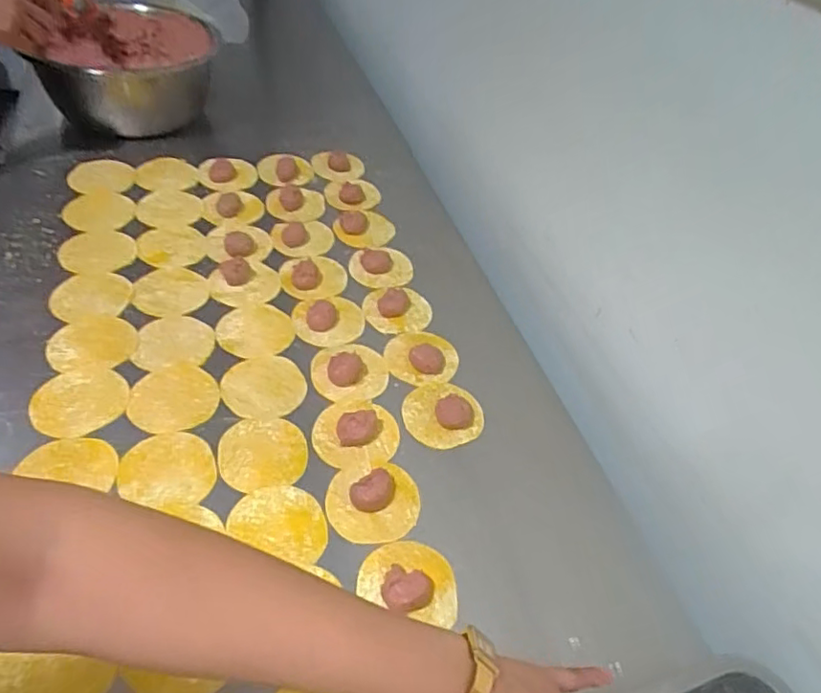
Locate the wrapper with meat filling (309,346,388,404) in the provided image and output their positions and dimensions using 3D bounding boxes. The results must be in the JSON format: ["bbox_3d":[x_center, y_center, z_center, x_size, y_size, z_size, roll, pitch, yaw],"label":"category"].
[{"bbox_3d":[-0.065,0.023,0.627,0.080,0.031,0.078,5,46,-6],"label":"wrapper with meat filling"}]

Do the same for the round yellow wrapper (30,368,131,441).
[{"bbox_3d":[-0.318,0.055,0.563,0.082,0.006,0.076,7,48,-8],"label":"round yellow wrapper"}]

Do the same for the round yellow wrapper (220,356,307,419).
[{"bbox_3d":[-0.152,0.040,0.605,0.083,0.004,0.082,5,46,-6],"label":"round yellow wrapper"}]

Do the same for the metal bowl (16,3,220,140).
[{"bbox_3d":[-0.459,-0.464,0.965,0.238,0.150,0.295,-2,47,-13],"label":"metal bowl"}]

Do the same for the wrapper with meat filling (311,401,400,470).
[{"bbox_3d":[-0.053,0.081,0.572,0.082,0.032,0.076,5,46,-6],"label":"wrapper with meat filling"}]

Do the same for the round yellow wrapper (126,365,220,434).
[{"bbox_3d":[-0.236,0.051,0.580,0.083,0.004,0.079,5,46,-6],"label":"round yellow wrapper"}]

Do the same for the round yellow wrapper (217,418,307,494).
[{"bbox_3d":[-0.139,0.101,0.551,0.078,0.007,0.076,-1,47,-12],"label":"round yellow wrapper"}]

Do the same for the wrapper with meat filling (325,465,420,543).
[{"bbox_3d":[-0.032,0.136,0.523,0.082,0.030,0.070,-3,47,-13],"label":"wrapper with meat filling"}]

